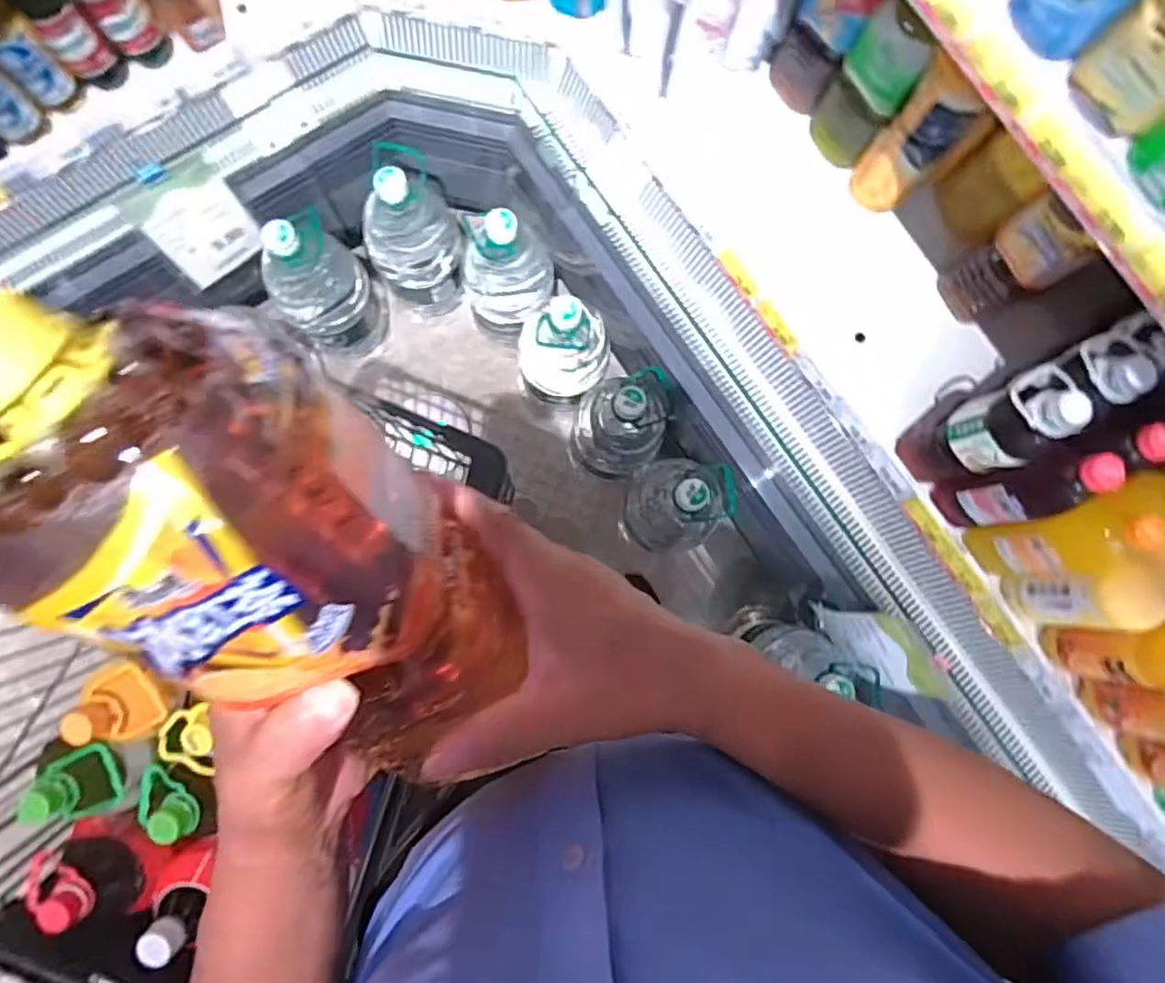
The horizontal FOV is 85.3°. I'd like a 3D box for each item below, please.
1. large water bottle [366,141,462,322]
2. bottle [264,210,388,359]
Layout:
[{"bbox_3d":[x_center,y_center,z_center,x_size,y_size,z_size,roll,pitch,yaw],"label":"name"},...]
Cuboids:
[{"bbox_3d":[-0.325,-0.483,1.209,0.162,0.368,0.179,-28,85,-7],"label":"large water bottle"},{"bbox_3d":[-0.478,-0.378,1.181,0.138,0.322,0.181,43,82,3],"label":"bottle"}]

